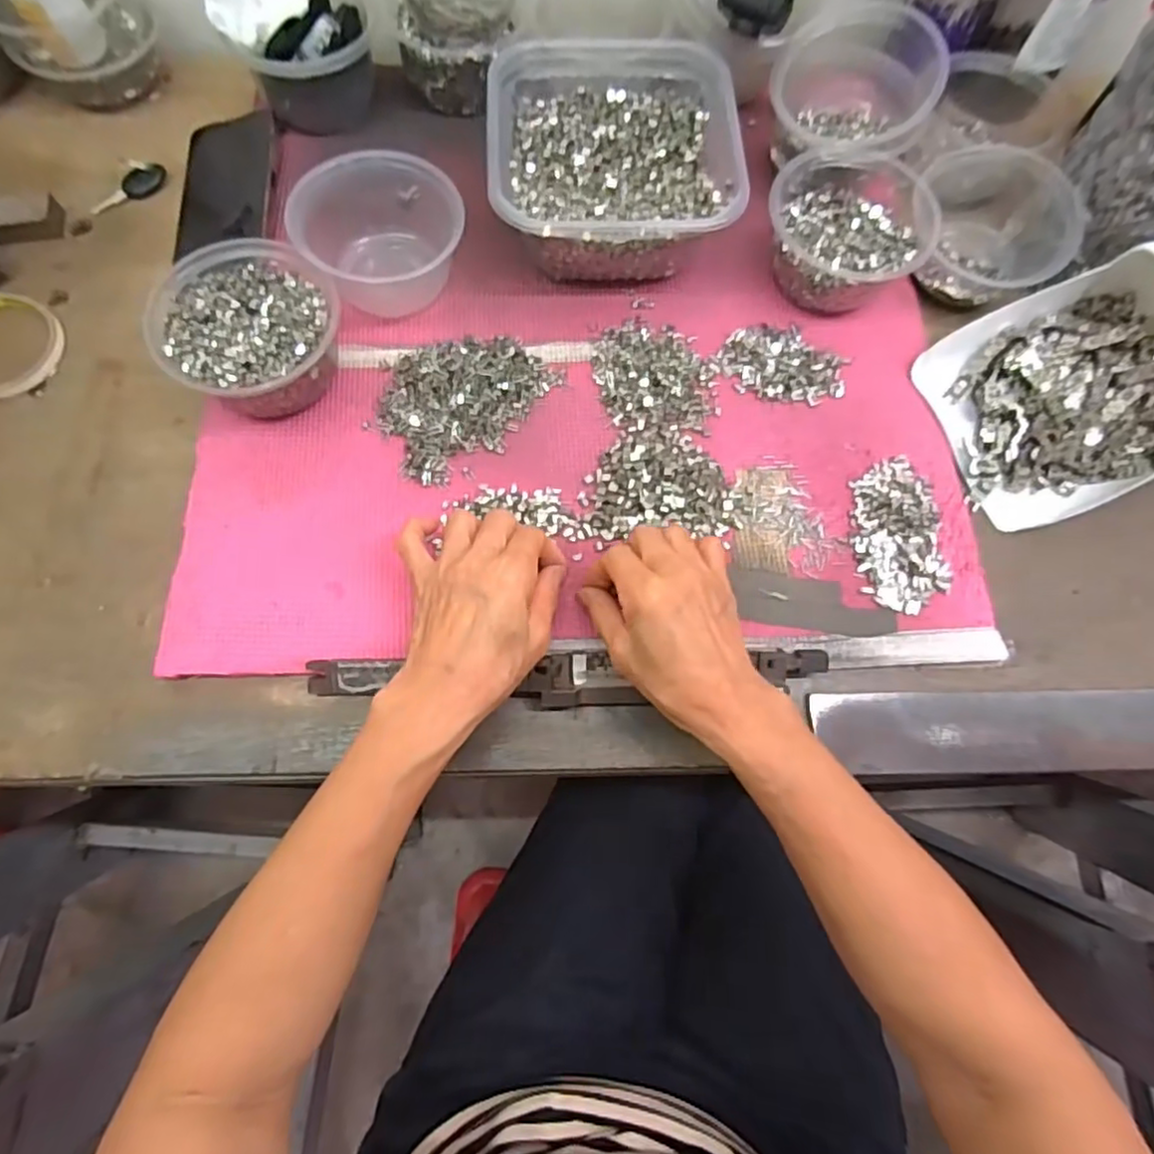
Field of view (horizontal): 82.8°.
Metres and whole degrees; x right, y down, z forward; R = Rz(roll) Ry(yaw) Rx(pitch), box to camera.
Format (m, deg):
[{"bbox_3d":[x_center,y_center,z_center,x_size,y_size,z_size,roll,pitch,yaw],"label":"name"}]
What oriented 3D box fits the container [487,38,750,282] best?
[{"bbox_3d":[0.025,-0.313,0.487,0.169,0.078,0.182,-1,73,-1],"label":"container"}]

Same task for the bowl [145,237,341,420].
[{"bbox_3d":[-0.217,-0.163,0.442,0.108,0.062,0.116,0,73,-1],"label":"bowl"}]

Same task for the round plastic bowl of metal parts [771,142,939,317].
[{"bbox_3d":[0.197,-0.255,0.483,0.113,0.058,0.113,0,73,-1],"label":"round plastic bowl of metal parts"}]

